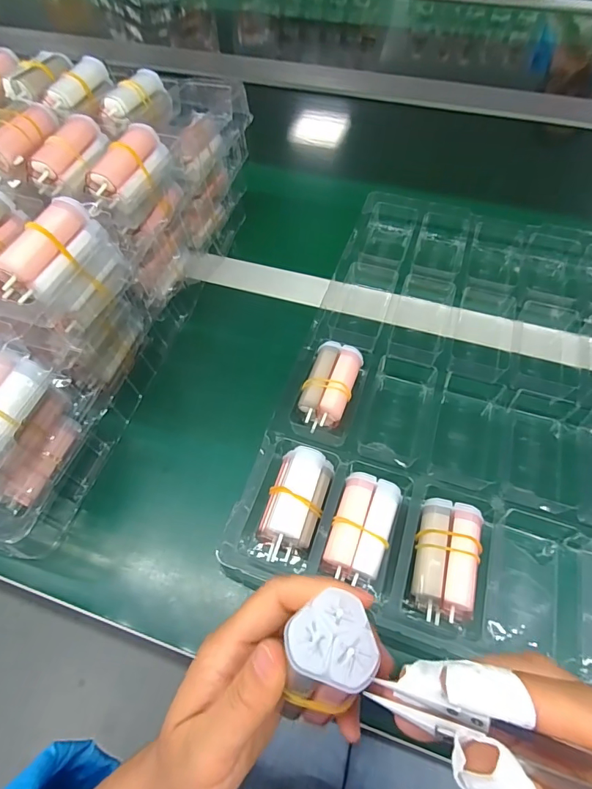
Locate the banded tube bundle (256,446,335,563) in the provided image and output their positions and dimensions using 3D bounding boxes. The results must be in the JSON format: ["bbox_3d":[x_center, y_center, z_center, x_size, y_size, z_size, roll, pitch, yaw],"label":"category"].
[{"bbox_3d":[0.000,0.074,0.283,0.036,0.027,0.071,15,59,10],"label":"banded tube bundle"}]

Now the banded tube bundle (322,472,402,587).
[{"bbox_3d":[0.043,0.088,0.274,0.035,0.030,0.064,16,60,11],"label":"banded tube bundle"}]

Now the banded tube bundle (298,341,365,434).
[{"bbox_3d":[0.026,-0.005,0.331,0.036,0.029,0.066,17,60,12],"label":"banded tube bundle"}]

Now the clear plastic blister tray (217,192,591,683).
[{"bbox_3d":[0.147,-0.016,0.339,0.279,0.034,0.391,16,59,11],"label":"clear plastic blister tray"}]

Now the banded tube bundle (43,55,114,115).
[{"bbox_3d":[-0.188,-0.269,0.367,0.019,0.023,0.070,22,61,15],"label":"banded tube bundle"}]

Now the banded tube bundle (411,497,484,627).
[{"bbox_3d":[0.092,0.104,0.263,0.037,0.033,0.068,16,60,11],"label":"banded tube bundle"}]

